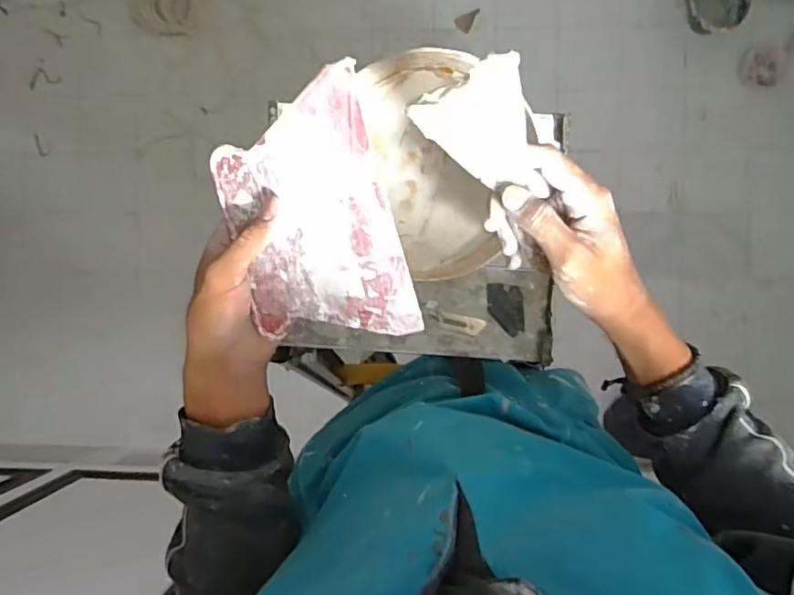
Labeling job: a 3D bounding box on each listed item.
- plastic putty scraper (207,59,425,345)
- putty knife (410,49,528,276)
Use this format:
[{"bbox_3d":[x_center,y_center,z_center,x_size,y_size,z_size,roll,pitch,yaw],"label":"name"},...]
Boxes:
[{"bbox_3d":[-0.059,-0.051,0.395,0.118,0.004,0.167,-15,91,21],"label":"plastic putty scraper"},{"bbox_3d":[0.059,-0.086,0.410,0.066,0.022,0.152,-17,128,4],"label":"putty knife"}]

